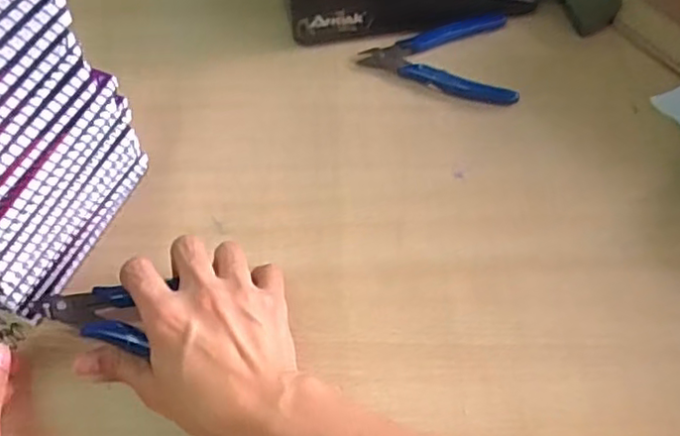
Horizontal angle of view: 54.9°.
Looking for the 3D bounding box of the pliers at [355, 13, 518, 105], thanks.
[{"bbox_3d":[0.077,-0.131,0.521,0.117,0.011,0.091,3,61,1],"label":"pliers"}]

